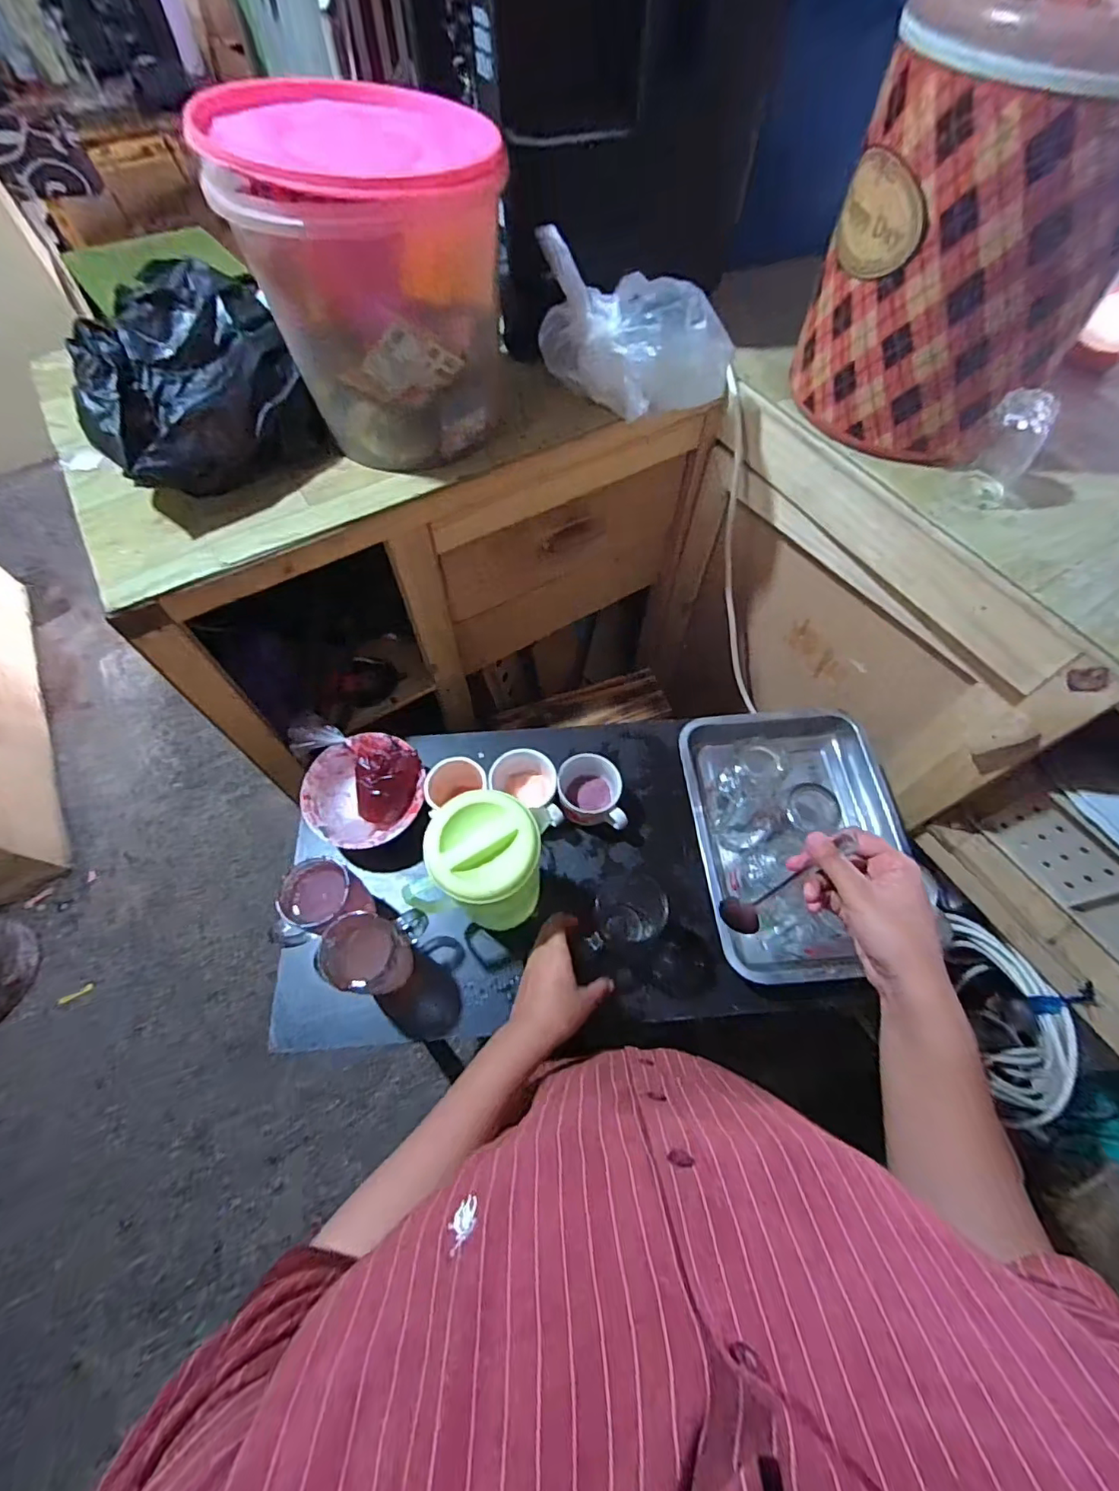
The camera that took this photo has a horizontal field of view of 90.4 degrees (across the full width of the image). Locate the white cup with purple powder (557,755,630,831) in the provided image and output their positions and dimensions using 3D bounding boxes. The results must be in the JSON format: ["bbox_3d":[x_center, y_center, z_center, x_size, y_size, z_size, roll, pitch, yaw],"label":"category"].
[{"bbox_3d":[0.040,0.066,0.735,0.080,0.068,0.099,-2,63,0],"label":"white cup with purple powder"}]

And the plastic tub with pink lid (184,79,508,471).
[{"bbox_3d":[-0.173,-0.478,0.578,0.236,0.230,0.251,-6,63,-2],"label":"plastic tub with pink lid"}]

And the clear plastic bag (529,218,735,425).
[{"bbox_3d":[0.086,-0.449,0.622,0.222,0.126,0.111,7,63,4],"label":"clear plastic bag"}]

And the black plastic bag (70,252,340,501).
[{"bbox_3d":[-0.385,-0.375,0.588,0.208,0.131,0.200,-30,66,-14],"label":"black plastic bag"}]

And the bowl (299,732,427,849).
[{"bbox_3d":[-0.249,0.060,0.720,0.151,0.051,0.145,-27,66,-12],"label":"bowl"}]

